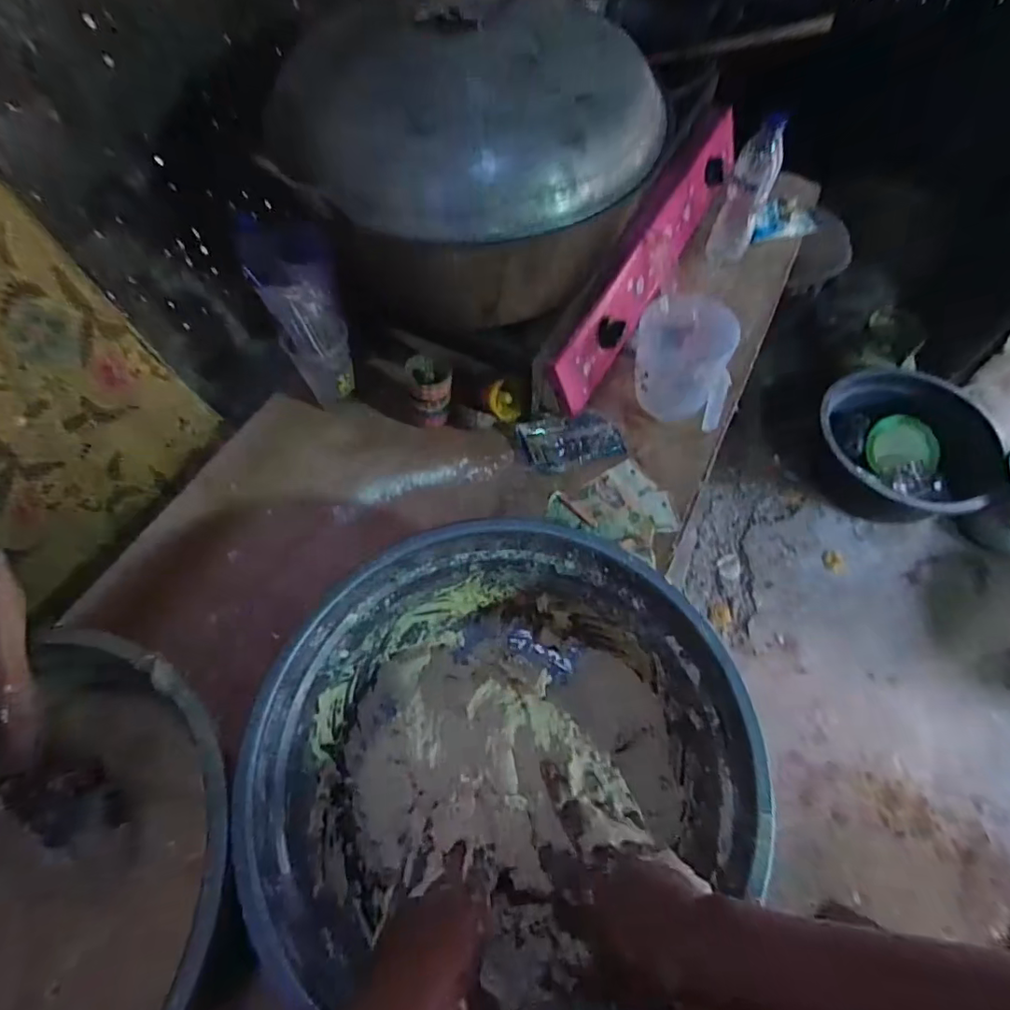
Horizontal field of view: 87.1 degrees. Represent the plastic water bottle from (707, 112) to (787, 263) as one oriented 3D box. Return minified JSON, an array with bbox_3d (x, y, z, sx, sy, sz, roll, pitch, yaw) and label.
[{"bbox_3d":[0.401,-0.512,0.885,0.066,0.197,0.064,18,64,10],"label":"plastic water bottle"}]

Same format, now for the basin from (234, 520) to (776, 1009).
[{"bbox_3d":[-0.005,0.227,0.508,0.394,0.192,0.368,0,62,0],"label":"basin"}]

